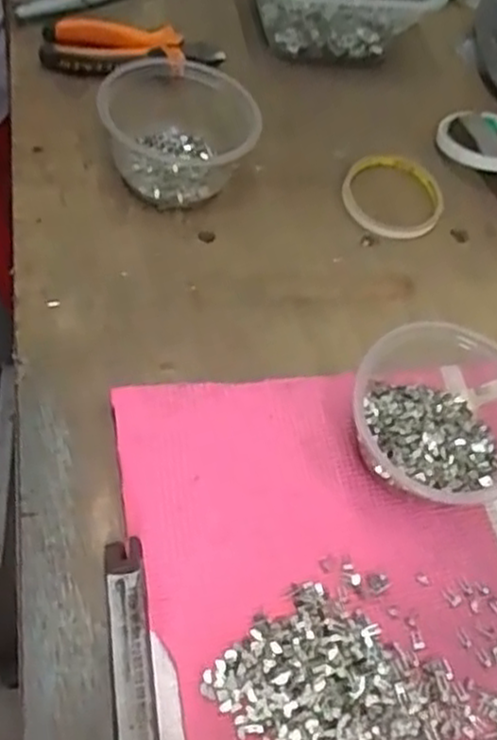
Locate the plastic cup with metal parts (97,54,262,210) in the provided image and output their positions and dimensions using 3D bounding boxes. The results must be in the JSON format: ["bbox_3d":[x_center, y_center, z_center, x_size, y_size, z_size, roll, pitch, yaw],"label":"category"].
[{"bbox_3d":[-0.053,-0.186,0.573,0.108,0.062,0.111,5,57,-8],"label":"plastic cup with metal parts"}]

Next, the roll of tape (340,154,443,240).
[{"bbox_3d":[0.117,-0.143,0.613,0.082,0.009,0.085,2,58,-3],"label":"roll of tape"}]

